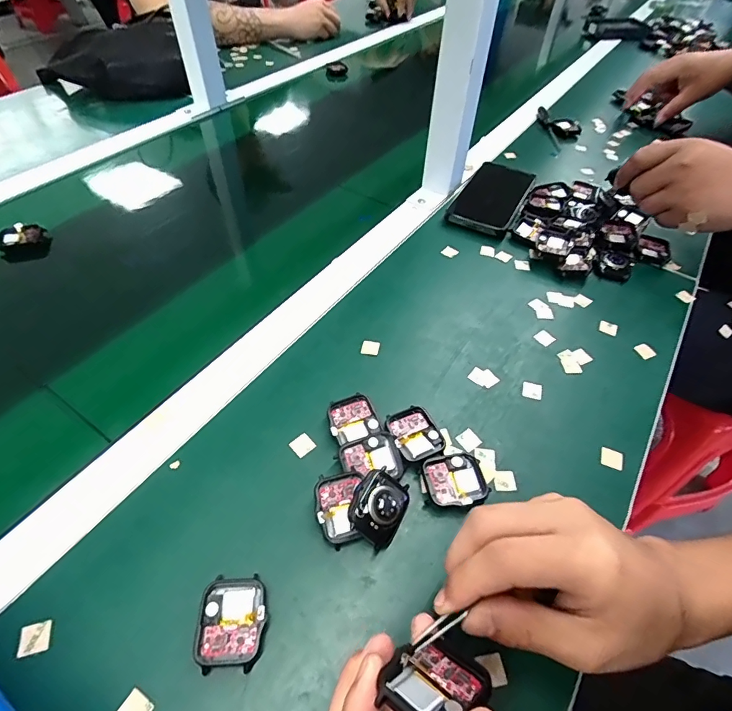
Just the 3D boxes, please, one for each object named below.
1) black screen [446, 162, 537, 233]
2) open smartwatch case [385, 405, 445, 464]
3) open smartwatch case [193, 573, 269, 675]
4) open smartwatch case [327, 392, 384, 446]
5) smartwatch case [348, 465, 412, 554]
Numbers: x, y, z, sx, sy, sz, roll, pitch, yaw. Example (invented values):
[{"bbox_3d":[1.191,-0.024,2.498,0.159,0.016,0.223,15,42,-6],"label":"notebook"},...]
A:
[{"bbox_3d":[0.167,-0.208,0.561,0.076,0.016,0.160,22,53,15],"label":"black screen"},{"bbox_3d":[0.038,0.062,0.337,0.037,0.011,0.044,-20,54,-18],"label":"open smartwatch case"},{"bbox_3d":[-0.080,0.158,0.256,0.038,0.012,0.047,-1,50,-3],"label":"open smartwatch case"},{"bbox_3d":[-0.010,0.051,0.340,0.038,0.012,0.038,-20,54,-18],"label":"open smartwatch case"},{"bbox_3d":[0.009,0.101,0.290,0.037,0.009,0.045,37,63,-5],"label":"smartwatch case"}]

